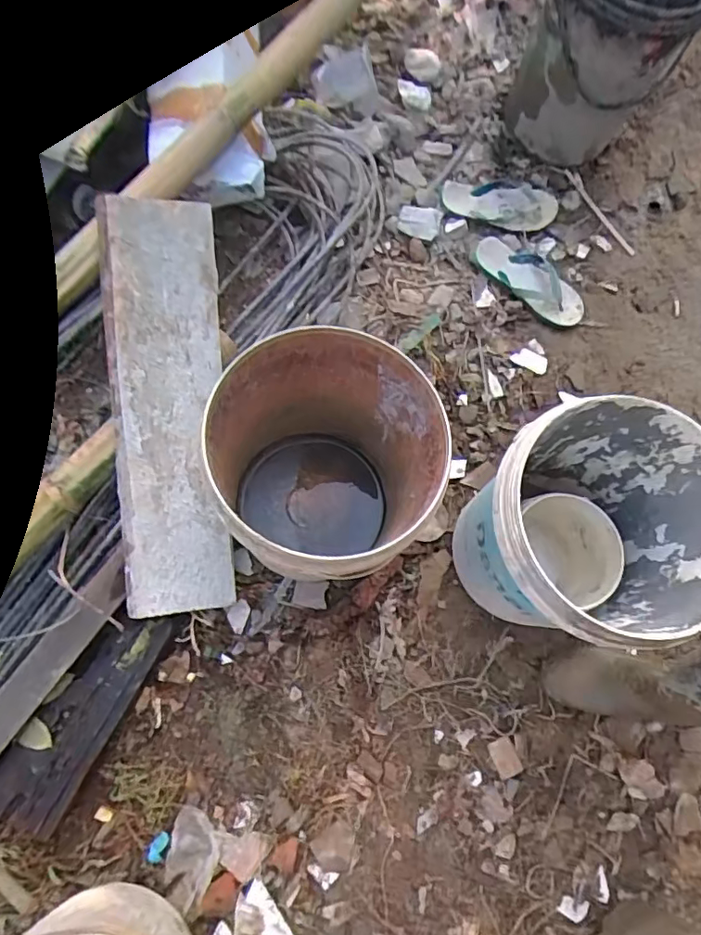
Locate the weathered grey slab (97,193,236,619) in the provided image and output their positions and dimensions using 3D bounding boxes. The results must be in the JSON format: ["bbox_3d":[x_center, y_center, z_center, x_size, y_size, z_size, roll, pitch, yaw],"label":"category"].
[{"bbox_3d":[-0.286,-0.096,0.854,0.165,0.020,0.638,-4,91,-19],"label":"weathered grey slab"}]

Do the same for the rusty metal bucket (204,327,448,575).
[{"bbox_3d":[-0.038,0.020,0.826,0.302,0.380,0.296,0,71,-1],"label":"rusty metal bucket"}]

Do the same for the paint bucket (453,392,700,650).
[{"bbox_3d":[0.332,0.107,0.809,0.299,0.342,0.288,0,71,-1],"label":"paint bucket"}]

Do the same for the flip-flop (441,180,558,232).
[{"bbox_3d":[0.332,-0.581,1.199,0.247,0.027,0.114,-1,72,-2],"label":"flip-flop"}]

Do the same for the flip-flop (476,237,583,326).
[{"bbox_3d":[0.387,-0.405,1.160,0.255,0.043,0.108,36,74,11],"label":"flip-flop"}]

